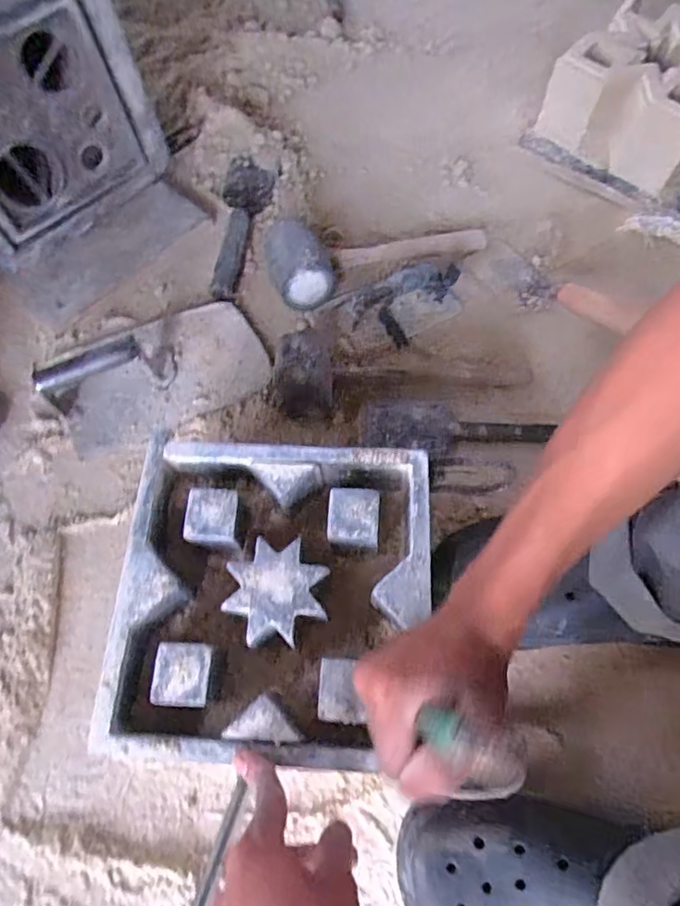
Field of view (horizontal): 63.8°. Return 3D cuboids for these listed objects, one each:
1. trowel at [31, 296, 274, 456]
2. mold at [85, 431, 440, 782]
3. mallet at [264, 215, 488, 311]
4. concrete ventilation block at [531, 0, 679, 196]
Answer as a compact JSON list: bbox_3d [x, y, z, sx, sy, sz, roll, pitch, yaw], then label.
[{"bbox_3d":[-0.202,-0.103,0.591,0.227,0.068,0.147,-26,70,-13],"label":"trowel"},{"bbox_3d":[-0.050,0.111,0.431,0.222,0.081,0.221,4,67,1],"label":"mold"},{"bbox_3d":[0.053,-0.245,0.682,0.307,0.066,0.089,-17,68,-27],"label":"mallet"},{"bbox_3d":[0.418,-0.489,0.755,0.197,0.118,0.216,40,71,14],"label":"concrete ventilation block"}]

